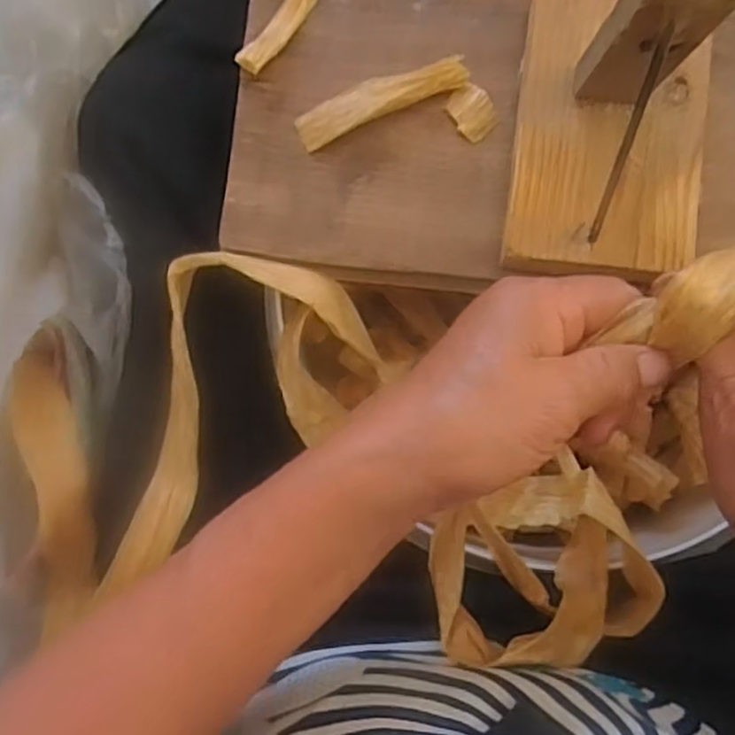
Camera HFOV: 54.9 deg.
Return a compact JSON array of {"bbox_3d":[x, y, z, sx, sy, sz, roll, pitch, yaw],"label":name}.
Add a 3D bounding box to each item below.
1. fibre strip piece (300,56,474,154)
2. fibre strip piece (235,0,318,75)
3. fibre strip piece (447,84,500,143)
[{"bbox_3d":[0.007,-0.137,0.361,0.090,0.009,0.021,-24,84,0],"label":"fibre strip piece"},{"bbox_3d":[-0.046,-0.176,0.366,0.014,0.013,0.060,31,86,5],"label":"fibre strip piece"},{"bbox_3d":[0.054,-0.131,0.361,0.021,0.004,0.027,-29,84,-1],"label":"fibre strip piece"}]

